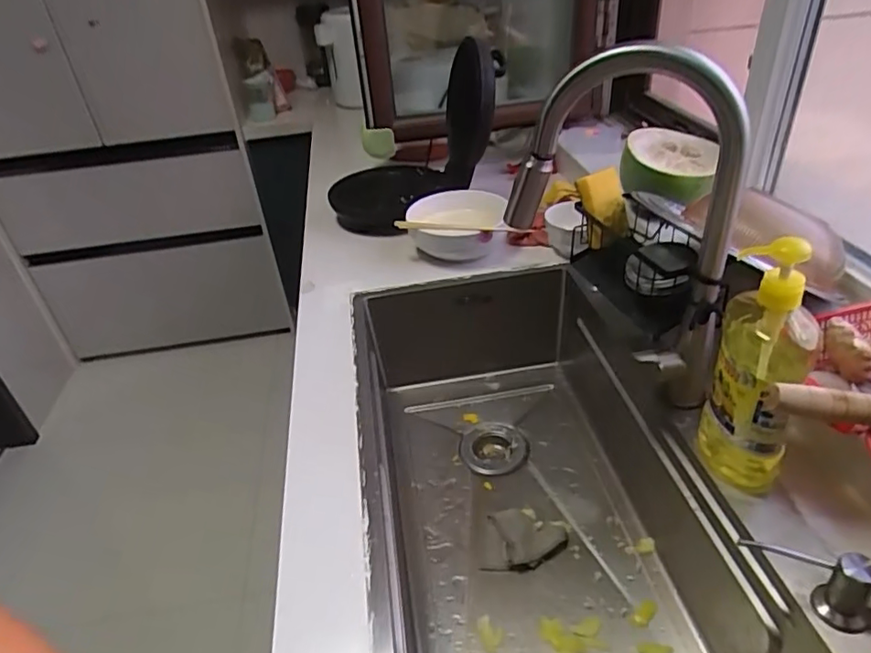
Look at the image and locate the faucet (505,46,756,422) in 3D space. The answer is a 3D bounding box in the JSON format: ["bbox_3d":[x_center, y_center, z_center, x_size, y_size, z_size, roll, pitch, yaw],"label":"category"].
[{"bbox_3d":[0.203,-0.091,0.657,0.241,0.401,0.063,11,39,23],"label":"faucet"}]

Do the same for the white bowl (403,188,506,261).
[{"bbox_3d":[0.036,-0.185,1.119,0.185,0.089,0.198,2,36,11],"label":"white bowl"}]

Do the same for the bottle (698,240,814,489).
[{"bbox_3d":[0.323,0.044,0.582,0.085,0.268,0.094,17,41,29],"label":"bottle"}]

